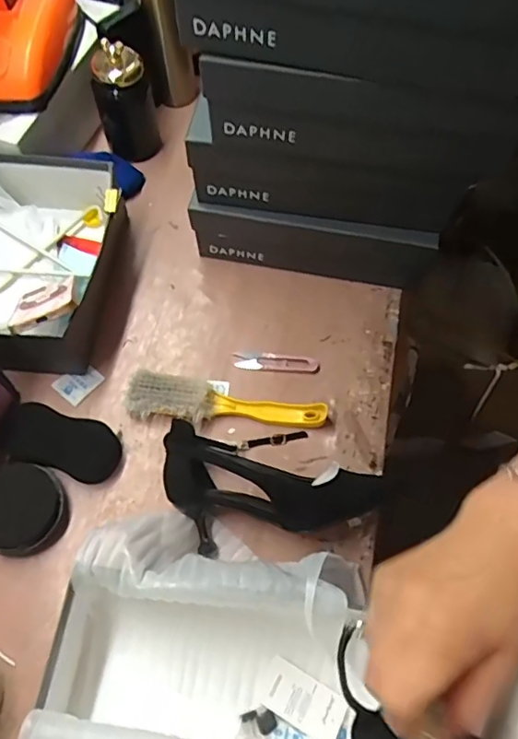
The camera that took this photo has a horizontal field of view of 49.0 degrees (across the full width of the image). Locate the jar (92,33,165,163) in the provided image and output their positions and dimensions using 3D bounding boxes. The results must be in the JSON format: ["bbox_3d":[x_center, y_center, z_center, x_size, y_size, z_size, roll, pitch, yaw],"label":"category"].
[{"bbox_3d":[-0.181,-0.360,0.777,0.070,0.158,0.061,-20,66,-9],"label":"jar"}]

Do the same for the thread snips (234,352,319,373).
[{"bbox_3d":[0.021,-0.010,0.692,0.101,0.005,0.022,5,64,3],"label":"thread snips"}]

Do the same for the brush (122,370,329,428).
[{"bbox_3d":[-0.039,0.042,0.652,0.227,0.032,0.048,8,65,4],"label":"brush"}]

